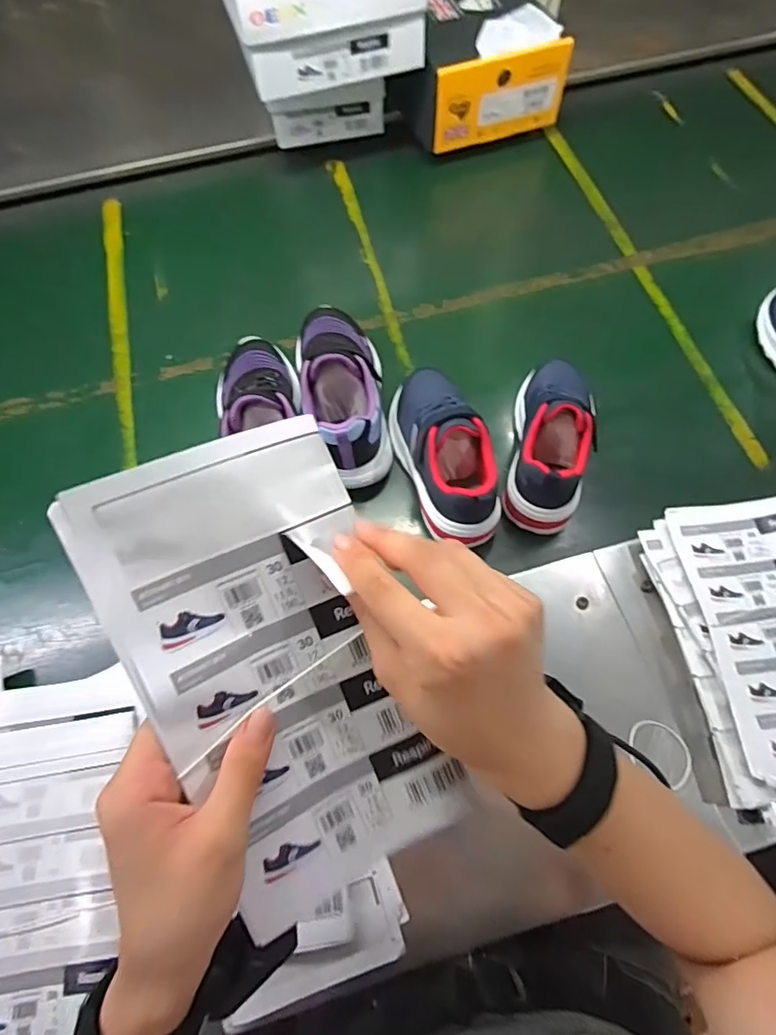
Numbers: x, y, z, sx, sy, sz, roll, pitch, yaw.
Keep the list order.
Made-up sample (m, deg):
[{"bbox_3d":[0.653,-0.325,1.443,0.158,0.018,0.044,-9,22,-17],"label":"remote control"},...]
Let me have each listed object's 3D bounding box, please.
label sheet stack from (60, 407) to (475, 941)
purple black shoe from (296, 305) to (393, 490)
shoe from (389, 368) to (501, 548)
[{"bbox_3d":[-0.054,0.077,0.275,0.129,0.014,0.234,-23,97,-19],"label":"label sheet stack"},{"bbox_3d":[-0.048,-0.154,0.591,0.087,0.088,0.245,-6,65,-2],"label":"purple black shoe"},{"bbox_3d":[0.056,-0.074,0.557,0.077,0.084,0.206,-15,66,-6],"label":"shoe"}]

